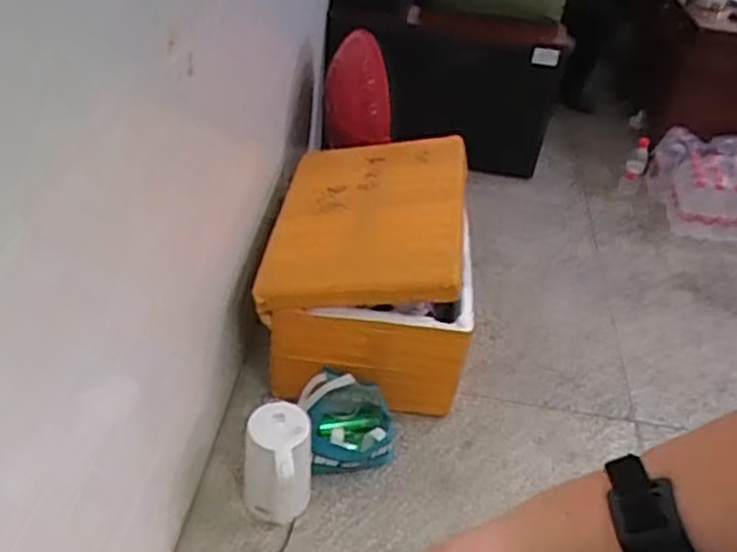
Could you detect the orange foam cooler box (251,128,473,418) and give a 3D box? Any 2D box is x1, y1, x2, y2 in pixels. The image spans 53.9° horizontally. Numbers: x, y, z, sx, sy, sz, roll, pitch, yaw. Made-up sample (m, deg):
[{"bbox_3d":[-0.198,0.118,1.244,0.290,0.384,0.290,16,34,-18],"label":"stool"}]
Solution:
[{"bbox_3d":[0.017,-0.037,1.858,0.471,0.437,0.612,9,38,2],"label":"orange foam cooler box"}]

